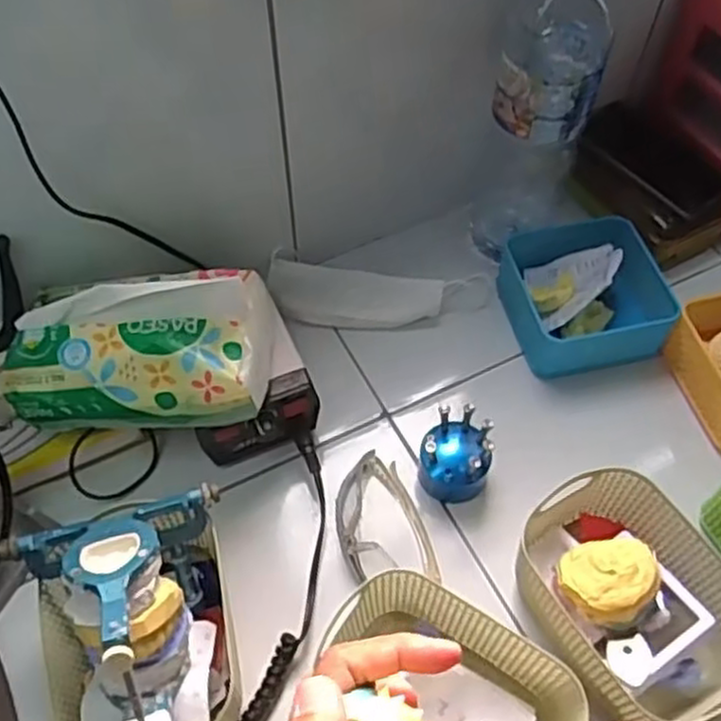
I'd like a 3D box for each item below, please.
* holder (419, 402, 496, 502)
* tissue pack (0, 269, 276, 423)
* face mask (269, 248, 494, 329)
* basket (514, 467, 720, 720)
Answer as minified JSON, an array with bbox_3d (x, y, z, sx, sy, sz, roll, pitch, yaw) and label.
[{"bbox_3d":[0.079,0.080,0.641,0.059,0.058,0.064,2,57,1],"label":"holder"},{"bbox_3d":[-0.169,-0.018,0.592,0.198,0.071,0.120,-1,57,-1],"label":"tissue pack"},{"bbox_3d":[0.021,-0.070,0.743,0.214,0.027,0.067,1,57,1],"label":"face mask"},{"bbox_3d":[0.194,0.175,0.557,0.125,0.086,0.174,-28,61,-17],"label":"basket"}]

